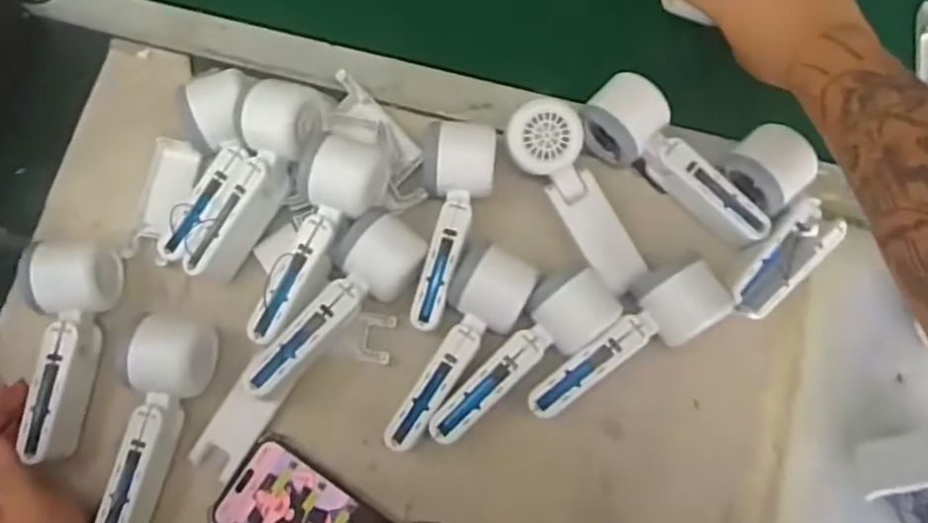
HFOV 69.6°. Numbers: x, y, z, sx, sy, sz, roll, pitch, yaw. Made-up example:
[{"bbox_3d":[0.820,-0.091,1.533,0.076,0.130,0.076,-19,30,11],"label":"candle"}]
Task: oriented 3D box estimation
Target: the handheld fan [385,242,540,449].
[{"bbox_3d":[-0.001,0.066,0.495,0.057,0.045,0.159,24,78,6],"label":"handheld fan"}]

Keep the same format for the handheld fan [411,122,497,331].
[{"bbox_3d":[-0.006,-0.027,0.518,0.055,0.045,0.157,3,77,2],"label":"handheld fan"}]

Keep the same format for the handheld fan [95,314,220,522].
[{"bbox_3d":[-0.225,0.123,0.490,0.052,0.048,0.167,6,77,3],"label":"handheld fan"}]

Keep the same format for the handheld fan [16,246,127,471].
[{"bbox_3d":[-0.301,0.066,0.506,0.054,0.052,0.155,-2,77,0],"label":"handheld fan"}]

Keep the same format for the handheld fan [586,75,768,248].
[{"bbox_3d":[0.168,-0.077,0.532,0.166,0.049,0.054,41,81,10],"label":"handheld fan"}]

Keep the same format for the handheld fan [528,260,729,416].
[{"bbox_3d":[0.118,0.060,0.500,0.167,0.044,0.056,-33,78,-6],"label":"handheld fan"}]

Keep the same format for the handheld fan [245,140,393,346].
[{"bbox_3d":[-0.107,-0.020,0.506,0.063,0.068,0.173,16,78,5],"label":"handheld fan"}]

